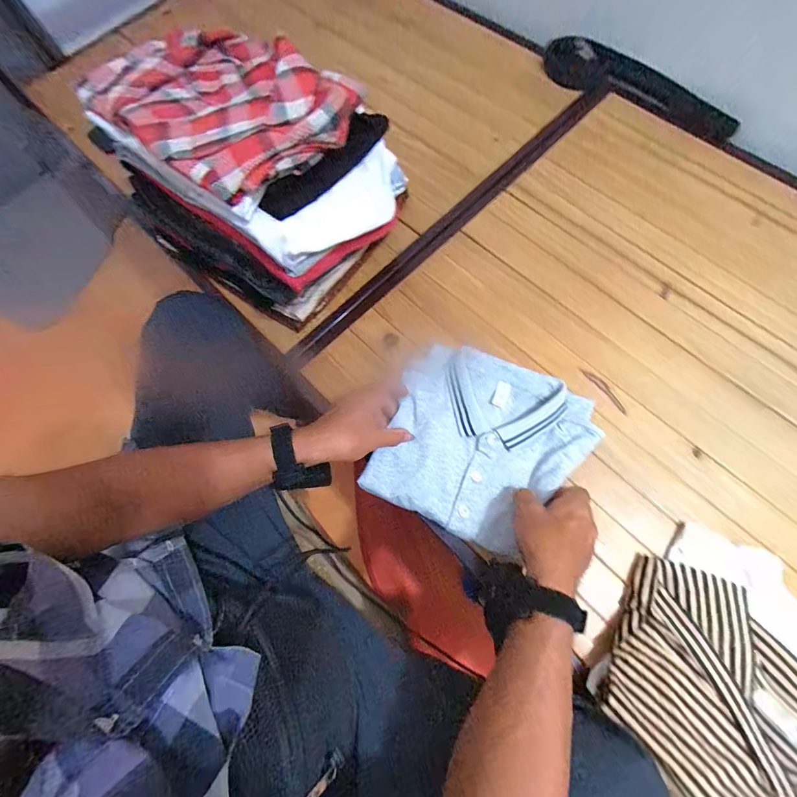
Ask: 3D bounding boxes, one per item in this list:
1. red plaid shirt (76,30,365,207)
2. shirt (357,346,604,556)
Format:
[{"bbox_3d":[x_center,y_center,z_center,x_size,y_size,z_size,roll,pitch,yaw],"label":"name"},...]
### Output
[{"bbox_3d":[-0.194,-0.332,0.399,0.201,0.039,0.255,-44,74,-9],"label":"red plaid shirt"},{"bbox_3d":[0.106,0.056,0.468,0.240,0.024,0.226,24,71,10],"label":"shirt"}]

